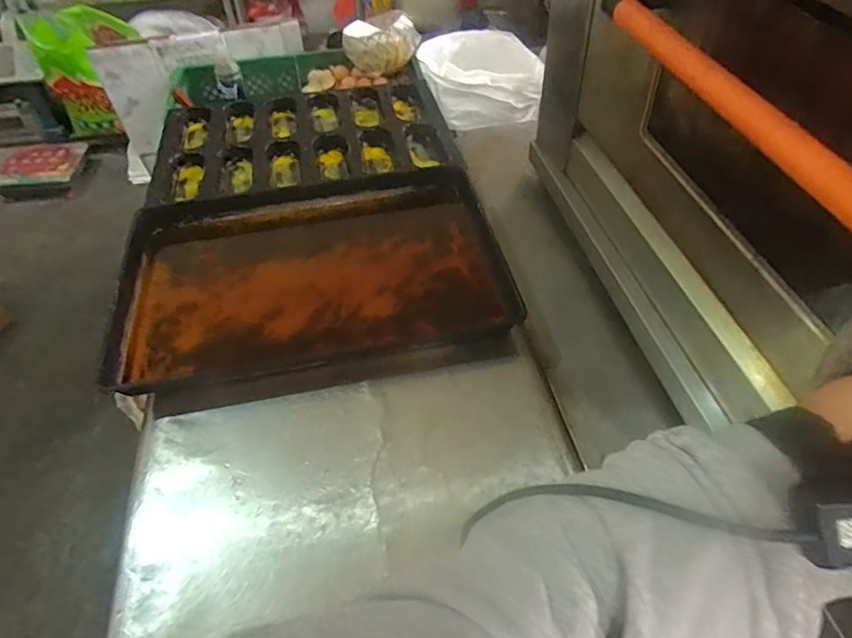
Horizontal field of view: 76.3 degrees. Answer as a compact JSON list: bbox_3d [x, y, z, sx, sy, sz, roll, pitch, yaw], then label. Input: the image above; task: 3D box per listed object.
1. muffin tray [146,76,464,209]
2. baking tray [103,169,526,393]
[{"bbox_3d":[-0.258,-0.384,1.170,0.606,0.063,0.420,-7,49,-4],"label":"muffin tray"},{"bbox_3d":[-0.183,-0.080,0.898,0.608,0.049,0.403,-8,49,-8],"label":"baking tray"}]

